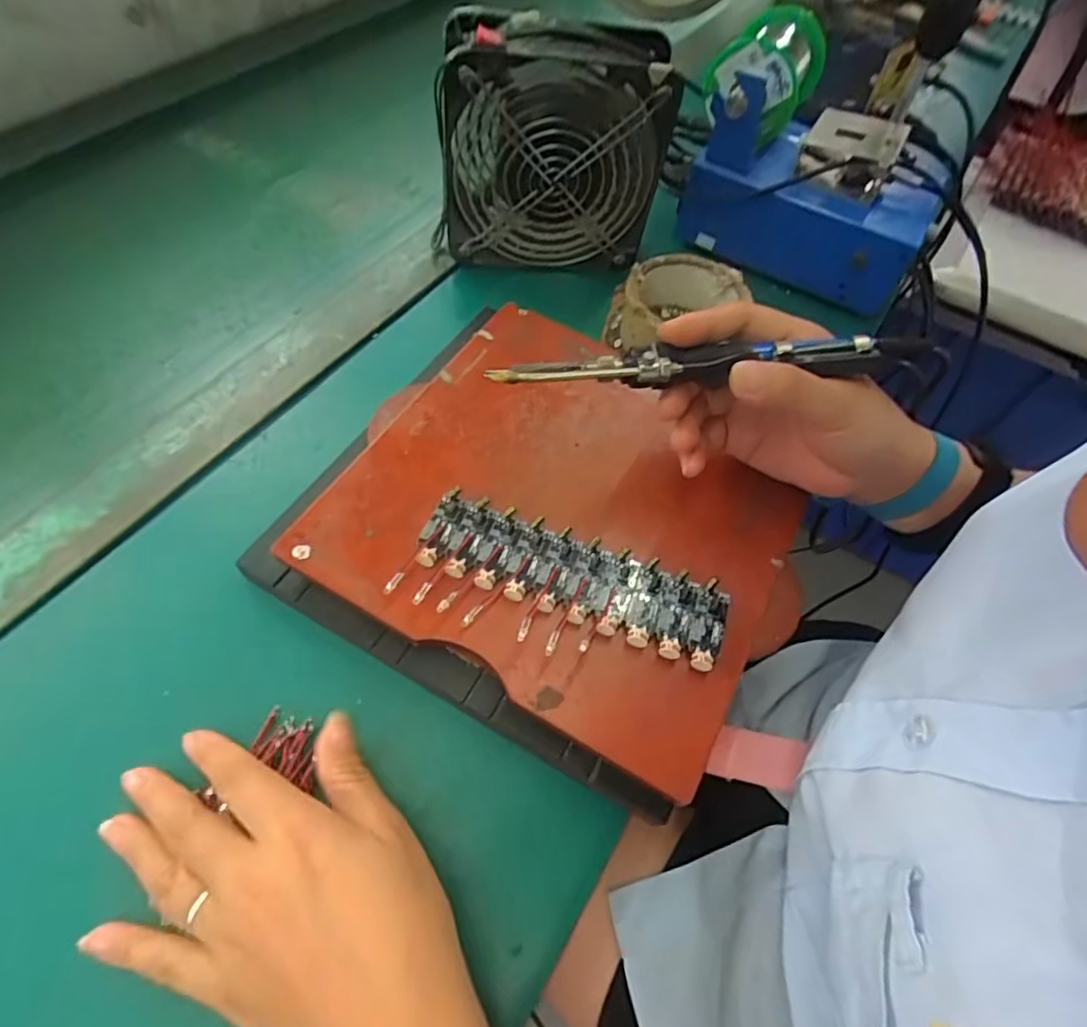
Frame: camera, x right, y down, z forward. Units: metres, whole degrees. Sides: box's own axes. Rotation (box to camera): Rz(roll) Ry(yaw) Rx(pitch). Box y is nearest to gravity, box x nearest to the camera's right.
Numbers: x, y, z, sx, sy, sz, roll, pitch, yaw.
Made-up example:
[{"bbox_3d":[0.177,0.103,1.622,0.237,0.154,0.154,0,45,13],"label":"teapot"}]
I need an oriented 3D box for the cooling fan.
[{"bbox_3d":[0.006,-0.258,0.430,0.154,0.138,0.057,-1,58,-5],"label":"cooling fan"}]

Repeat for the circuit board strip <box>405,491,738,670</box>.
[{"bbox_3d":[0.014,0.030,0.305,0.154,0.019,0.048,19,58,9],"label":"circuit board strip"}]

